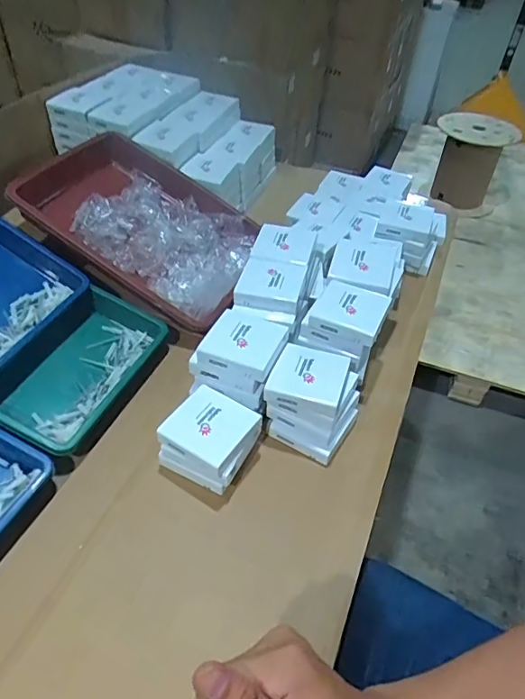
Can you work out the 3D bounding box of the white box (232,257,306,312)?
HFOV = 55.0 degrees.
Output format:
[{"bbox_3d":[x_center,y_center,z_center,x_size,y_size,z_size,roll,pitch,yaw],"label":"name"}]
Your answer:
[{"bbox_3d":[0.011,-0.091,0.686,0.085,0.025,0.087,13,45,8],"label":"white box"}]

